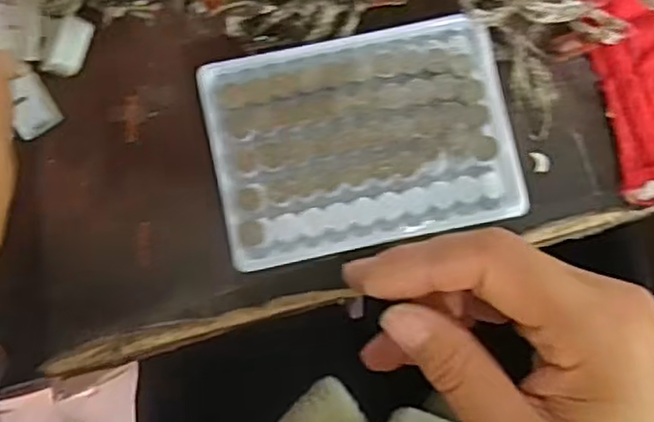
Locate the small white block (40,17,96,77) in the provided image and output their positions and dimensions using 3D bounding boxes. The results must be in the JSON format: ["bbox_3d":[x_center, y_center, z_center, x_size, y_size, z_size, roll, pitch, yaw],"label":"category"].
[{"bbox_3d":[-0.118,-0.075,0.321,0.015,0.007,0.027,25,79,-31],"label":"small white block"}]

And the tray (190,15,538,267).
[{"bbox_3d":[0.014,-0.032,0.316,0.128,0.017,0.095,-12,85,-1],"label":"tray"}]

